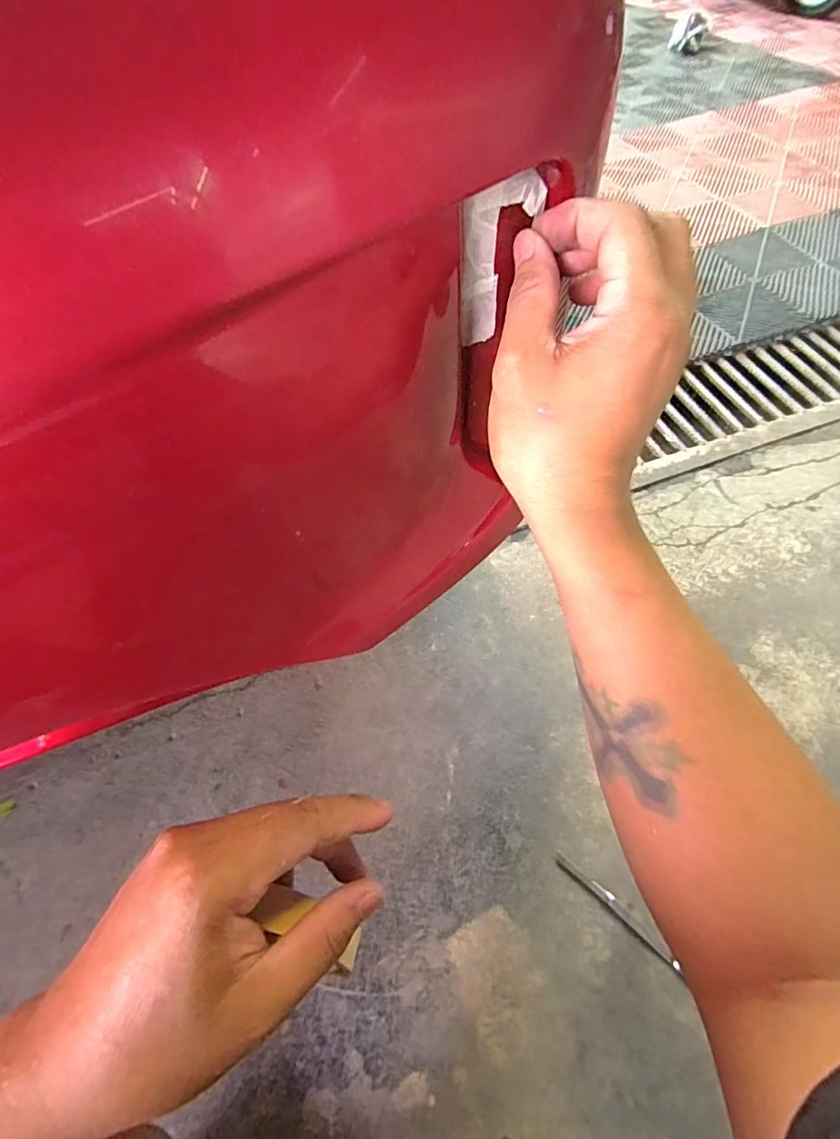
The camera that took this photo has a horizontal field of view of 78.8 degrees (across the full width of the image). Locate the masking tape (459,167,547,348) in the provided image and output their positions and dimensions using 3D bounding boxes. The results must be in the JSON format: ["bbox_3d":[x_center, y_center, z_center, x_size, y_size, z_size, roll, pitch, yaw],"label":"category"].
[{"bbox_3d":[0.039,-0.148,0.251,0.037,0.073,0.004,-15,58,-7],"label":"masking tape"}]

